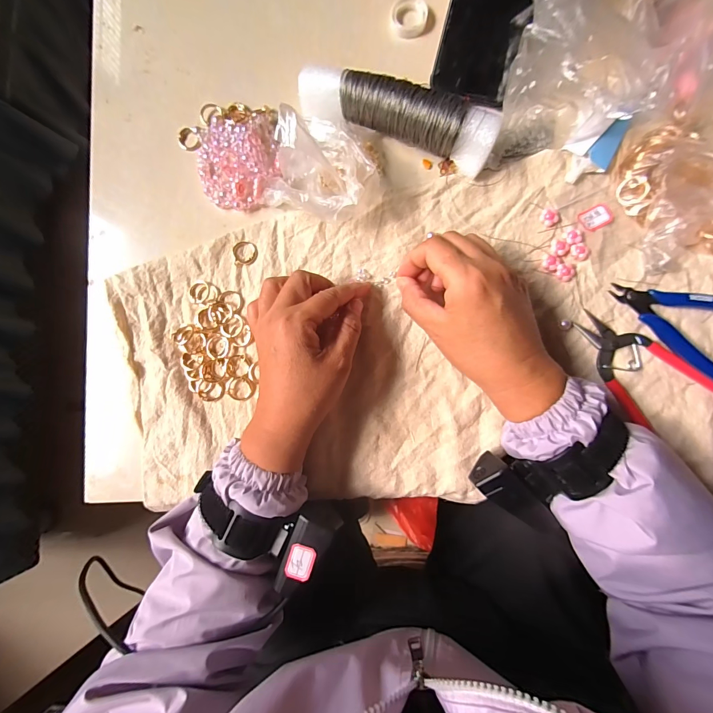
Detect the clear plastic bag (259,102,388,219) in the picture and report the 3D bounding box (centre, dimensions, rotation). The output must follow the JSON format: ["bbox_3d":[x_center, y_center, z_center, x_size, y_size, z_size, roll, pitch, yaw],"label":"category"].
[{"bbox_3d":[-0.028,-0.169,0.308,0.102,0.043,0.096,12,86,5],"label":"clear plastic bag"}]

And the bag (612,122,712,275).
[{"bbox_3d":[0.288,-0.144,0.282,0.111,0.048,0.125,-15,84,2],"label":"bag"}]

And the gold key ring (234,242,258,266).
[{"bbox_3d":[-0.106,-0.099,0.327,0.023,0.004,0.023,0,85,4],"label":"gold key ring"}]

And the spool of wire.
[{"bbox_3d":[0.034,-0.213,0.307,0.177,0.044,0.039,22,87,6],"label":"spool of wire"}]

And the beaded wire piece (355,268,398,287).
[{"bbox_3d":[0.018,-0.073,0.317,0.036,0.004,0.015,5,85,3],"label":"beaded wire piece"}]

